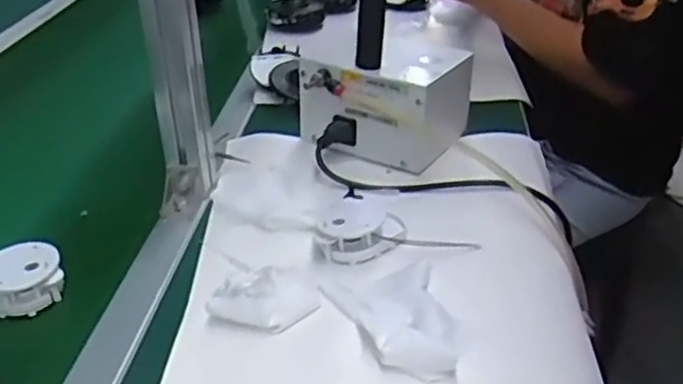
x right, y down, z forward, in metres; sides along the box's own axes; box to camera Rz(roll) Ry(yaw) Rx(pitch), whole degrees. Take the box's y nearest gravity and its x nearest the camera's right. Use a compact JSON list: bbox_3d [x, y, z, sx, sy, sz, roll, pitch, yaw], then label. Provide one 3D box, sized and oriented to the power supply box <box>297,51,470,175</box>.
[{"bbox_3d":[0.049,-0.107,0.794,0.168,0.095,0.122,15,35,24],"label":"power supply box"}]

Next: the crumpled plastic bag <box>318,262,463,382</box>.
[{"bbox_3d":[0.048,0.094,0.527,0.082,0.034,0.124,-12,35,-16],"label":"crumpled plastic bag"}]

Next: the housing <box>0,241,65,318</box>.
[{"bbox_3d":[-0.275,0.077,0.589,0.081,0.042,0.052,-17,37,-24],"label":"housing"}]

